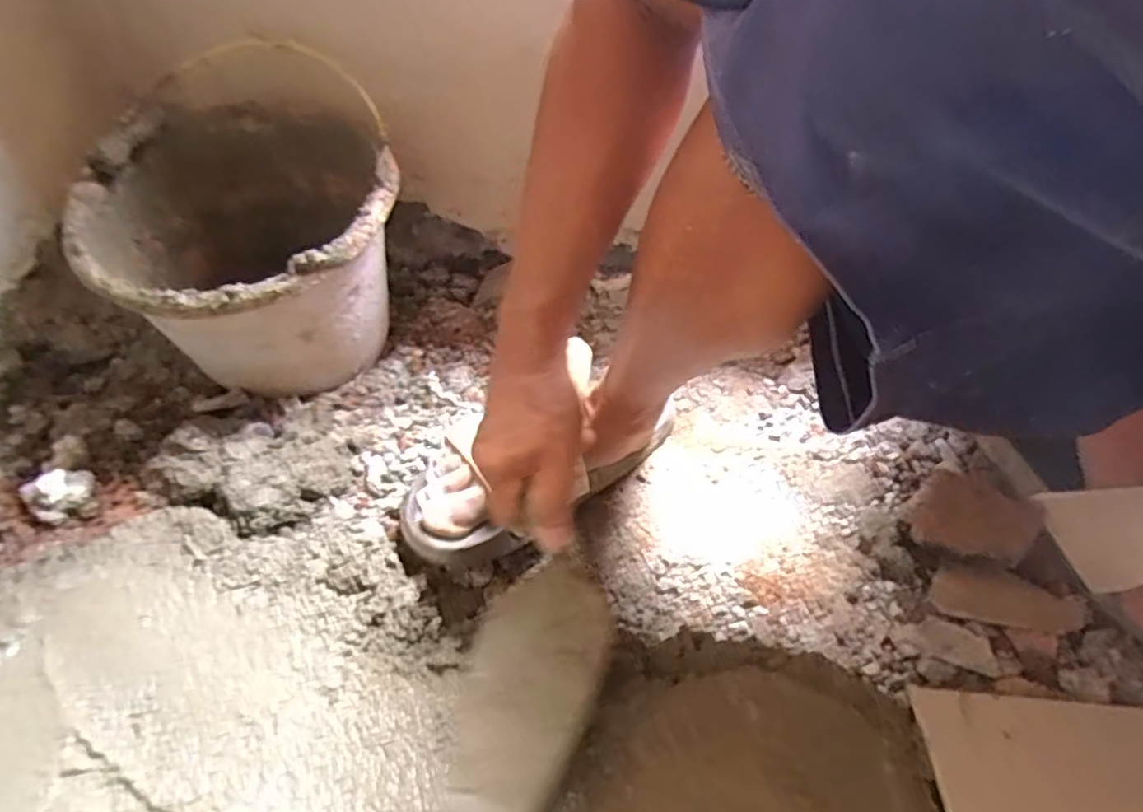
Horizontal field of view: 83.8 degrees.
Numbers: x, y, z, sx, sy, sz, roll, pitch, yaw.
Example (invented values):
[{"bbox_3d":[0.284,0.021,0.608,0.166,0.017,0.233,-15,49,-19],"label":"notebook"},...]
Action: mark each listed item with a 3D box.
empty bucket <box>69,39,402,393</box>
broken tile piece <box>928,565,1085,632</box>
[{"bbox_3d":[-0.296,-0.160,0.609,0.269,0.203,0.255,38,68,11],"label":"empty bucket"},{"bbox_3d":[0.321,0.143,0.469,0.101,0.010,0.038,11,59,13],"label":"broken tile piece"}]

